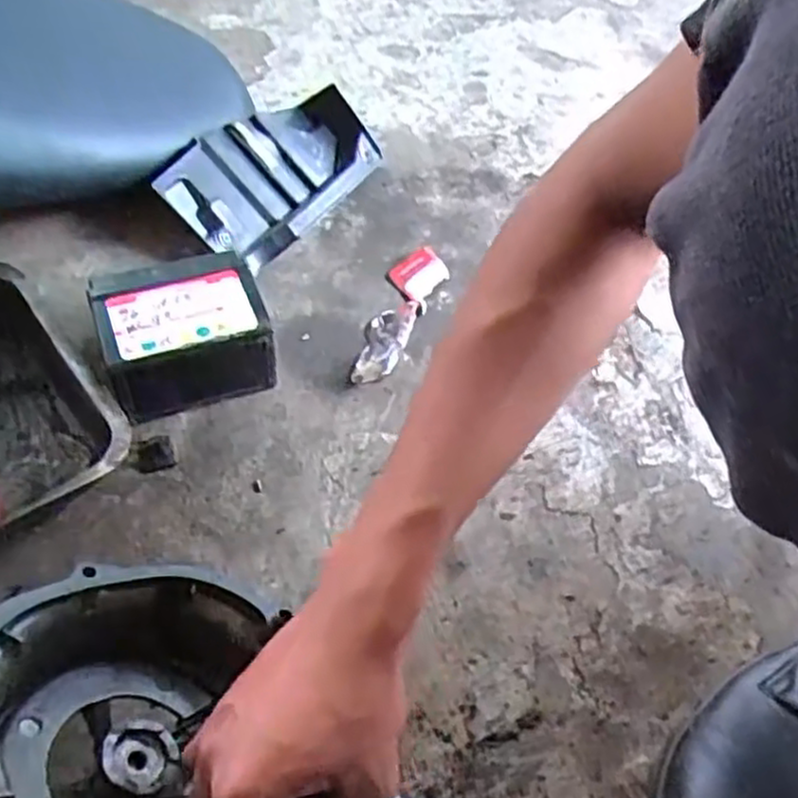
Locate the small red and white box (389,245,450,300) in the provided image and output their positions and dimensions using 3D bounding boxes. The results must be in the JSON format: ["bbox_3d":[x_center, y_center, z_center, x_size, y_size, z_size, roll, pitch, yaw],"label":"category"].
[{"bbox_3d":[0.018,-0.110,0.650,0.047,0.011,0.038,-35,63,-28],"label":"small red and white box"}]

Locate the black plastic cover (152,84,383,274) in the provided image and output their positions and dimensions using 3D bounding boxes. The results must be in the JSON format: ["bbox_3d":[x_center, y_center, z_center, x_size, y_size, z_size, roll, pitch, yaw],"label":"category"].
[{"bbox_3d":[-0.109,-0.206,0.682,0.114,0.044,0.224,48,52,-14],"label":"black plastic cover"}]

